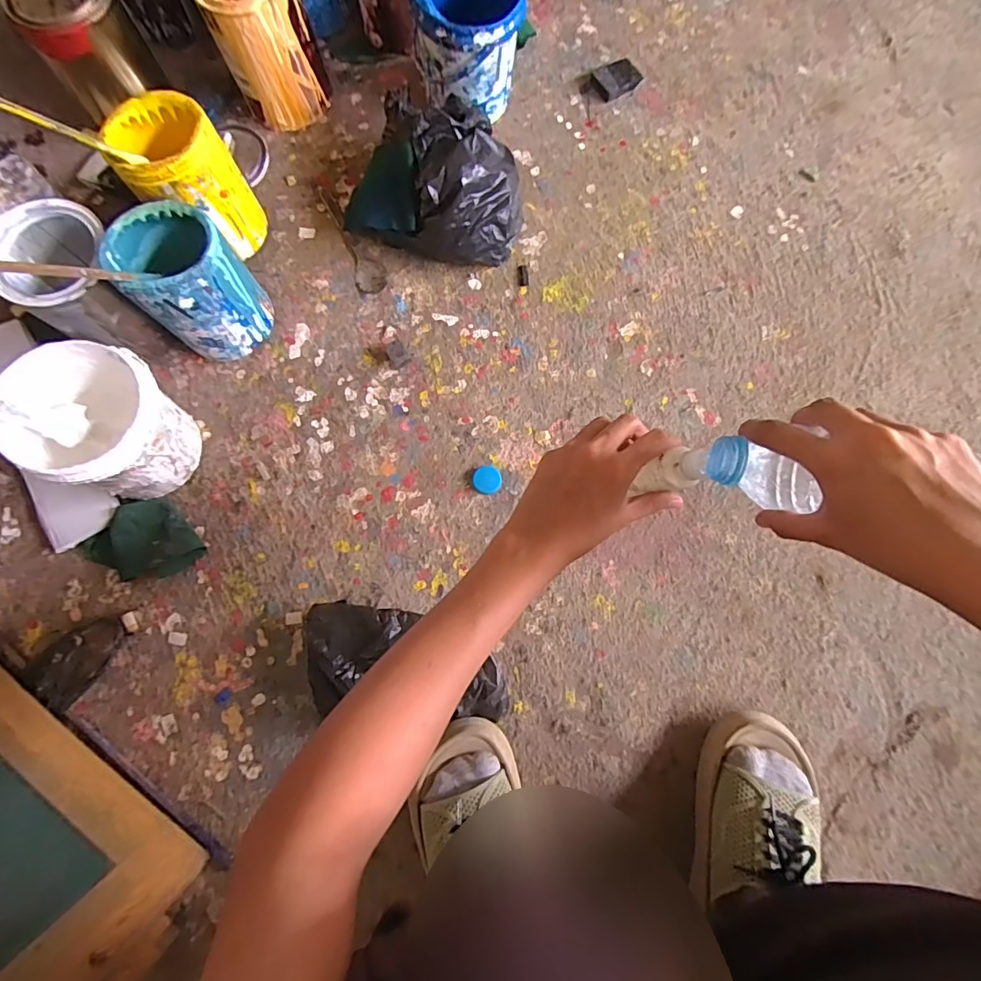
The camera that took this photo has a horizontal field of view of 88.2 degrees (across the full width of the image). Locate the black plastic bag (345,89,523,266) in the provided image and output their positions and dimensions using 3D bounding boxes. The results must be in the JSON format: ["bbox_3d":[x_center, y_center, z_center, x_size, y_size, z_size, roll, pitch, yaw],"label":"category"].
[{"bbox_3d":[-0.059,-0.351,0.578,0.192,0.103,0.154,23,80,5],"label":"black plastic bag"}]

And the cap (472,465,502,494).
[{"bbox_3d":[-0.003,-0.012,0.555,0.031,0.007,0.031,0,79,0],"label":"cap"}]

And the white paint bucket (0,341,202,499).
[{"bbox_3d":[-0.364,-0.064,0.498,0.122,0.136,0.120,0,79,0],"label":"white paint bucket"}]

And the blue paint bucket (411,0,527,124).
[{"bbox_3d":[-0.023,-0.536,0.610,0.122,0.125,0.133,2,79,1],"label":"blue paint bucket"}]

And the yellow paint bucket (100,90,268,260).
[{"bbox_3d":[-0.323,-0.329,0.552,0.111,0.138,0.103,19,80,4],"label":"yellow paint bucket"}]

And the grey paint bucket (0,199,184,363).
[{"bbox_3d":[-0.417,-0.213,0.531,0.101,0.141,0.128,-28,80,-5],"label":"grey paint bucket"}]

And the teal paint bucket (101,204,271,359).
[{"bbox_3d":[-0.302,-0.210,0.527,0.095,0.139,0.101,0,79,0],"label":"teal paint bucket"}]

